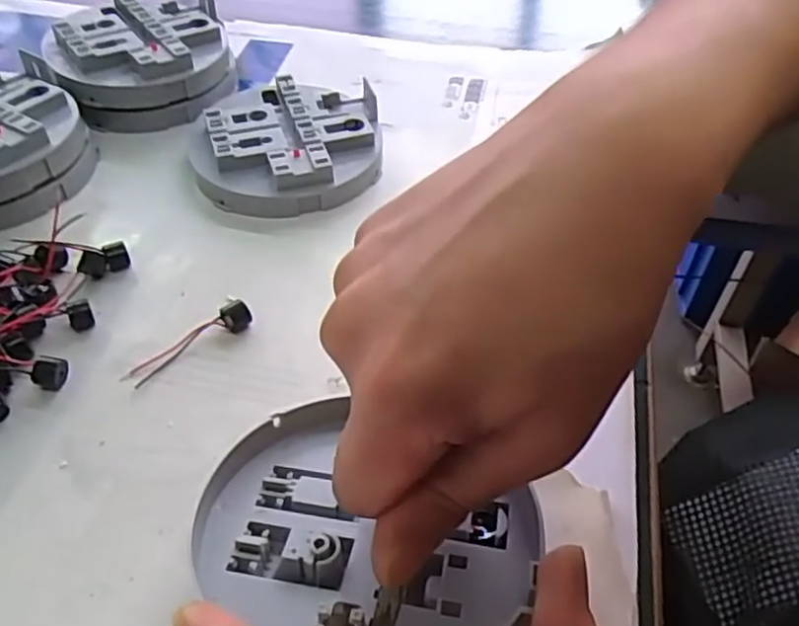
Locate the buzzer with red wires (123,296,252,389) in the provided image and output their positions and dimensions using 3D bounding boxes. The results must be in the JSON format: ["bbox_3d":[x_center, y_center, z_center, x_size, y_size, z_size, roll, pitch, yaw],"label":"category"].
[{"bbox_3d":[-0.088,0.012,0.287,0.056,0.012,0.011,-29,54,-25],"label":"buzzer with red wires"}]

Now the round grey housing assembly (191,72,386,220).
[{"bbox_3d":[-0.060,-0.092,0.372,0.098,0.023,0.097,1,47,-1],"label":"round grey housing assembly"}]

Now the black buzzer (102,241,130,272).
[{"bbox_3d":[-0.130,-0.025,0.318,0.011,0.010,0.010,-22,52,-20],"label":"black buzzer"}]

